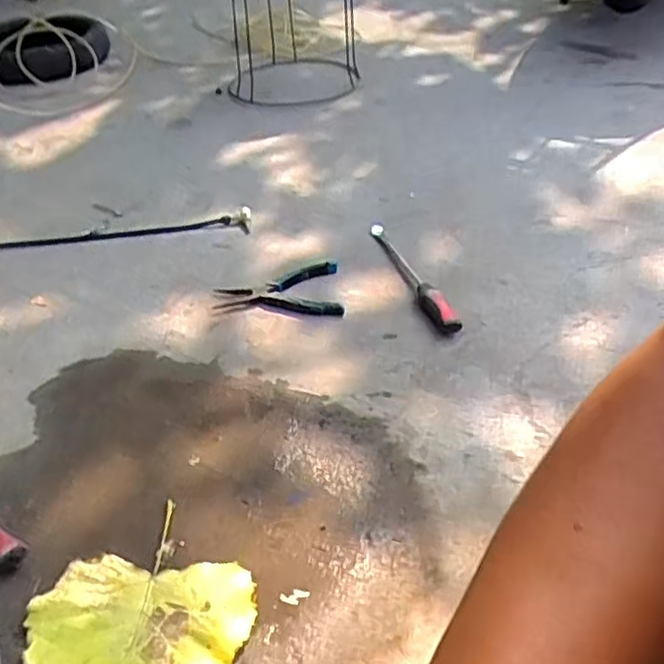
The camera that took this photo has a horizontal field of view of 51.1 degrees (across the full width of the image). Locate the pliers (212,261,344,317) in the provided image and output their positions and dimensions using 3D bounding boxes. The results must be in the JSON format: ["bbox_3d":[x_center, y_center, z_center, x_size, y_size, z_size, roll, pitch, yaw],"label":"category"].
[{"bbox_3d":[-0.077,-0.060,1.010,0.183,0.018,0.115,-2,40,4],"label":"pliers"}]

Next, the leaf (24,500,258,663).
[{"bbox_3d":[-0.168,0.255,0.614,0.188,0.015,0.180,-24,43,-22],"label":"leaf"}]

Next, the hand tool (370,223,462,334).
[{"bbox_3d":[0.113,-0.087,1.025,0.030,0.032,0.303,-15,41,-12],"label":"hand tool"}]

